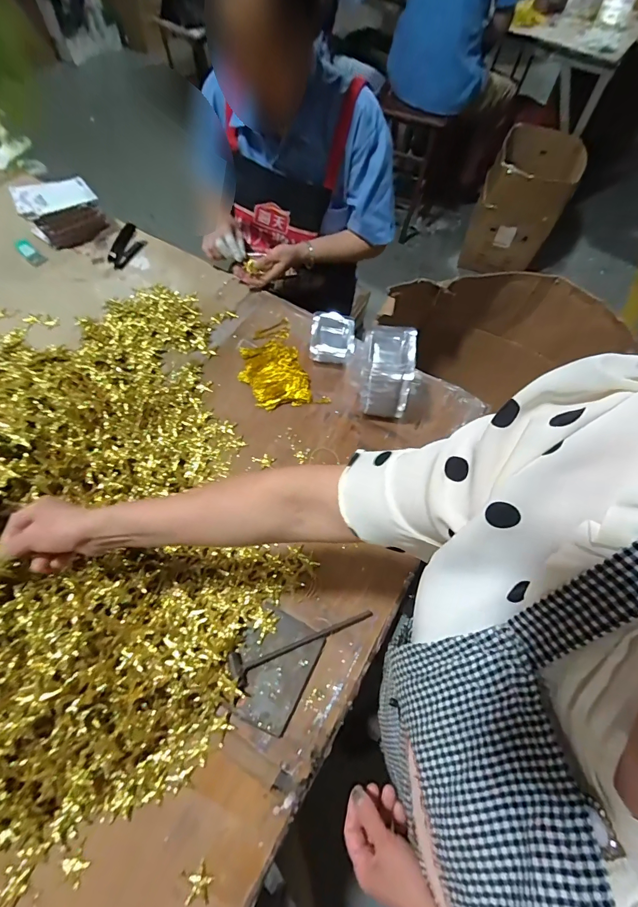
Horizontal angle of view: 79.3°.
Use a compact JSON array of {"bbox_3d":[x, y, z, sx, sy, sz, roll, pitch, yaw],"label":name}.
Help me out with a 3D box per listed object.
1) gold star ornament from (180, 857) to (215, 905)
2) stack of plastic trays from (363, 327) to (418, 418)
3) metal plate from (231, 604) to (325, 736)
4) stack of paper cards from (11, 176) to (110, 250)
[{"bbox_3d":[-0.132,0.469,0.419,0.031,0.004,0.034,-16,65,-12],"label":"gold star ornament"},{"bbox_3d":[0.115,-0.134,0.669,0.083,0.142,0.104,10,62,2],"label":"stack of plastic trays"},{"bbox_3d":[-0.062,0.284,0.513,0.097,0.011,0.132,28,63,3],"label":"metal plate"},{"bbox_3d":[-0.559,-0.528,0.844,0.152,0.092,0.087,-24,67,-15],"label":"stack of paper cards"}]

